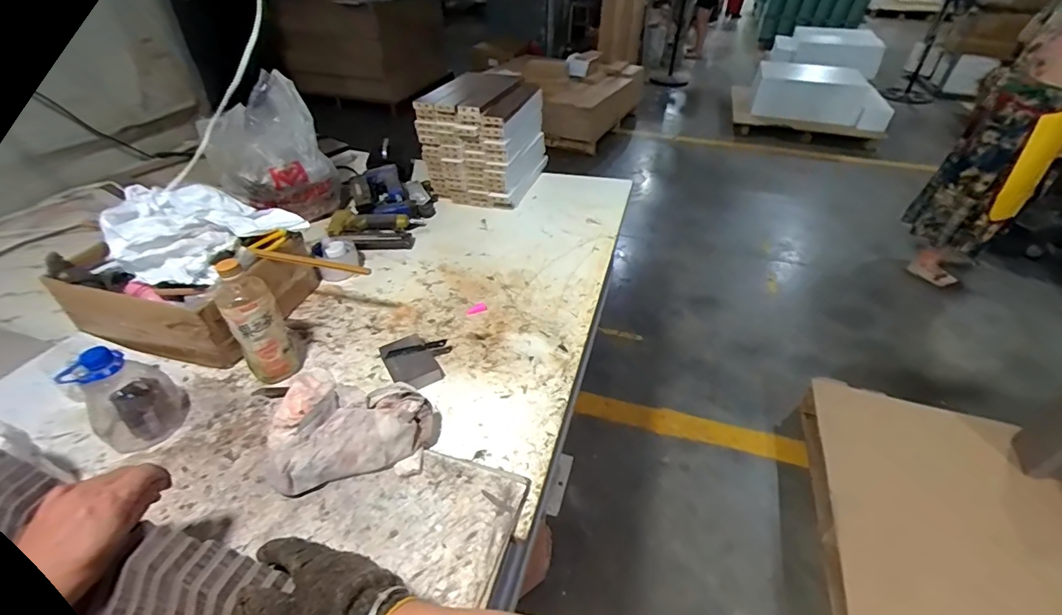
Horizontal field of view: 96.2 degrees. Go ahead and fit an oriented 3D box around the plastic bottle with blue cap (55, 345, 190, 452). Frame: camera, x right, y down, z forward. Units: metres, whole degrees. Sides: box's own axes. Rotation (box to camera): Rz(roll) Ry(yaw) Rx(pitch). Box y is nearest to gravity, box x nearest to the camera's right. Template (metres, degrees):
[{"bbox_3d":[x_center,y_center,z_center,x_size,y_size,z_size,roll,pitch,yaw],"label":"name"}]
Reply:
[{"bbox_3d":[-0.560,0.119,0.665,0.103,0.129,0.104,26,46,28],"label":"plastic bottle with blue cap"}]

